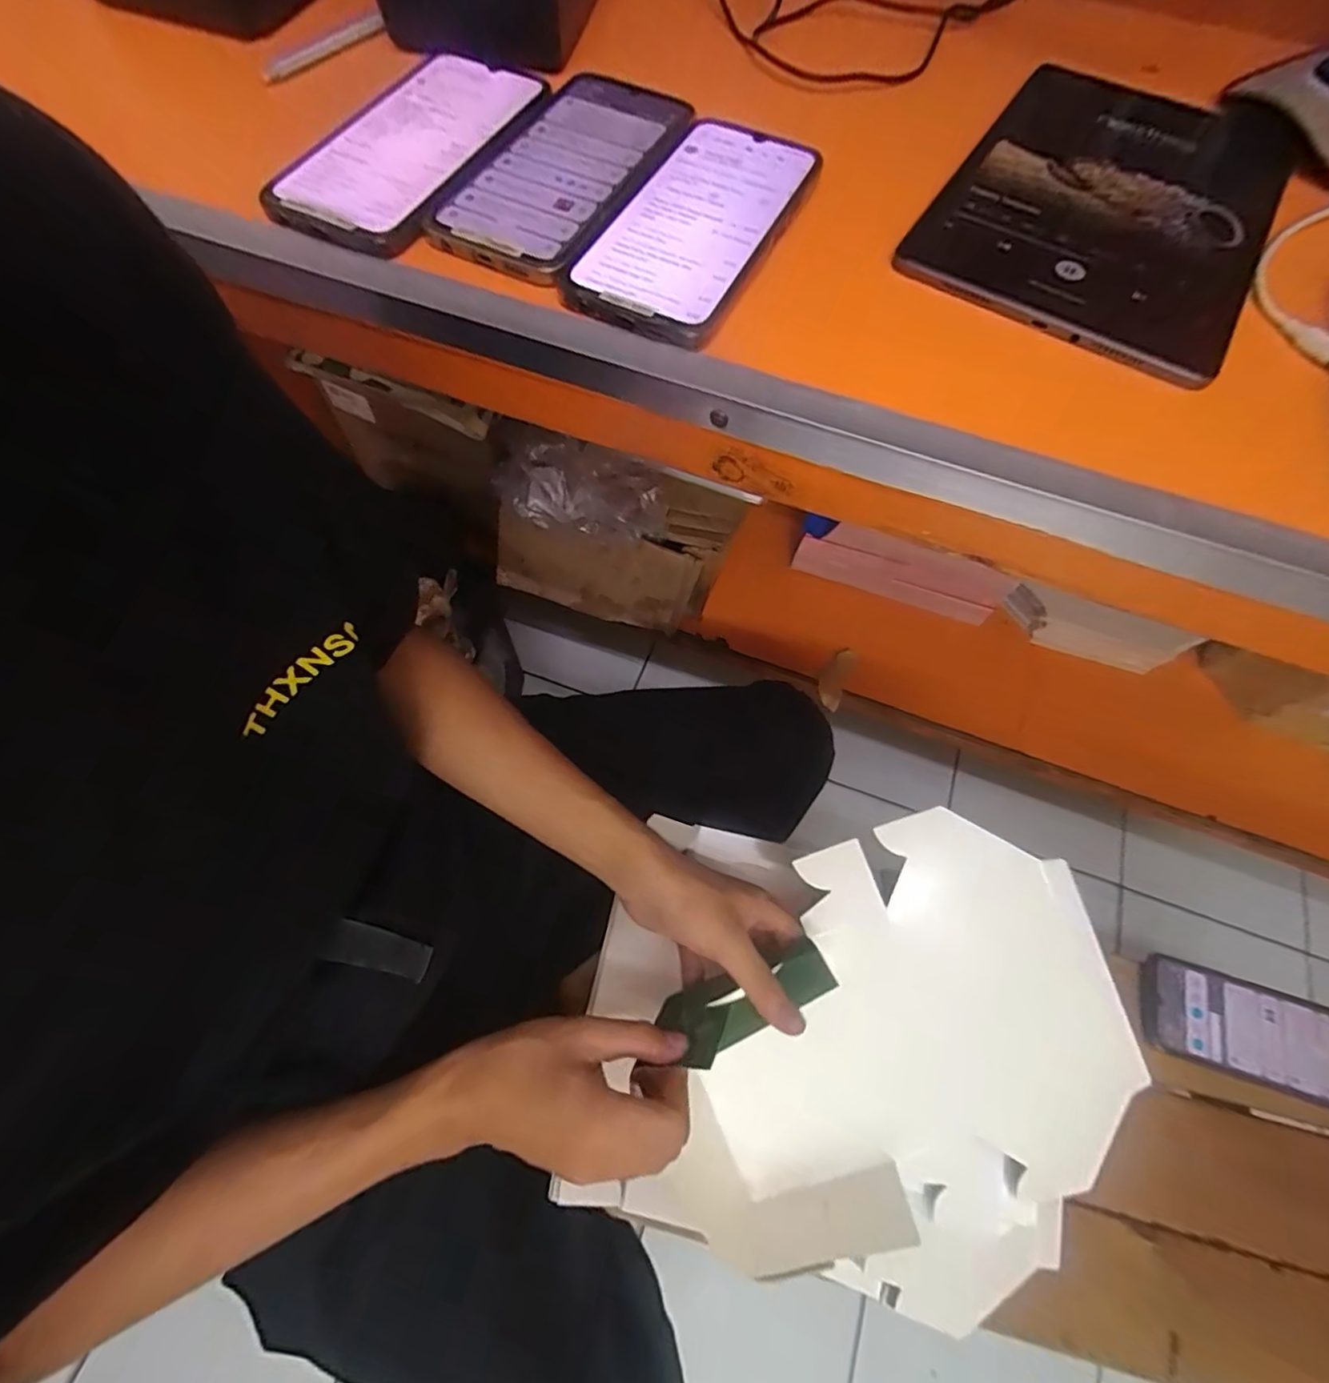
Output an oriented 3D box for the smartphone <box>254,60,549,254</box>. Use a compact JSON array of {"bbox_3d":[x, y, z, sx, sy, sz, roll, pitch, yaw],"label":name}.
[{"bbox_3d":[-0.135,-0.296,0.325,0.091,0.011,0.164,20,67,7],"label":"smartphone"}]

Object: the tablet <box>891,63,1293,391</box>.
[{"bbox_3d":[0.248,-0.276,0.335,0.159,0.013,0.243,30,68,11],"label":"tablet"}]

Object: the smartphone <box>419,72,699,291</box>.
[{"bbox_3d":[-0.054,-0.281,0.322,0.089,0.012,0.166,22,67,8],"label":"smartphone"}]

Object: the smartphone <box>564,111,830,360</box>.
[{"bbox_3d":[0.017,-0.242,0.310,0.084,0.012,0.168,24,67,8],"label":"smartphone"}]

